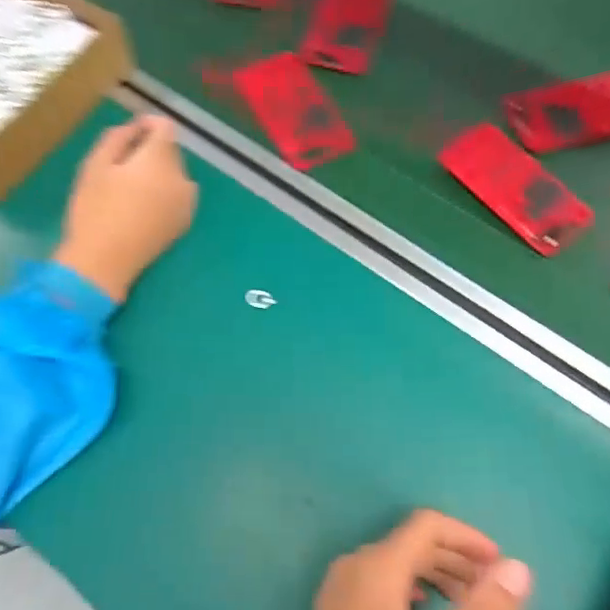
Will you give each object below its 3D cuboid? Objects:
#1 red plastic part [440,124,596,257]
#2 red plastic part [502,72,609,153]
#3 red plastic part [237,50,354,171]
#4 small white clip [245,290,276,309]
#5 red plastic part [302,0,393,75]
[{"bbox_3d":[0.172,-0.100,0.482,0.054,0.010,0.126,-41,72,-1],"label":"red plastic part"},{"bbox_3d":[0.244,-0.174,0.515,0.121,0.023,0.062,-11,65,-5],"label":"red plastic part"},{"bbox_3d":[-0.011,-0.179,0.526,0.066,0.010,0.132,-25,67,-12],"label":"red plastic part"},{"bbox_3d":[-0.034,-0.005,0.451,0.023,0.006,0.013,0,64,0],"label":"small white clip"},{"bbox_3d":[0.044,-0.276,0.566,0.064,0.014,0.116,16,65,8],"label":"red plastic part"}]

